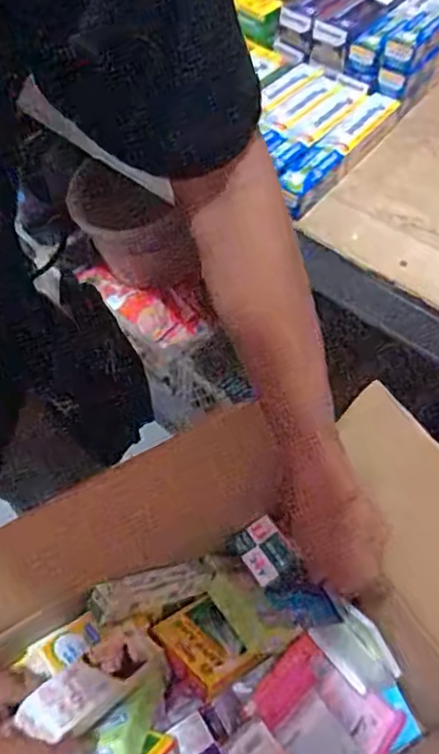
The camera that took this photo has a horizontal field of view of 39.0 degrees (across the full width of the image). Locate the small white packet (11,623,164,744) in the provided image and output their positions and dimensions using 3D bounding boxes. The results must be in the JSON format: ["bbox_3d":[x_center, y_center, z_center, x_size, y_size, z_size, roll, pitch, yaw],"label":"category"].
[{"bbox_3d":[-0.091,0.231,0.478,0.044,0.025,0.132,37,25,23],"label":"small white packet"}]

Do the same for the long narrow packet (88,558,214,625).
[{"bbox_3d":[-0.062,0.208,0.612,0.143,0.027,0.036,3,42,-50],"label":"long narrow packet"}]

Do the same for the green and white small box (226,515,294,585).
[{"bbox_3d":[0.043,0.188,0.663,0.052,0.015,0.060,-27,60,-15],"label":"green and white small box"}]

